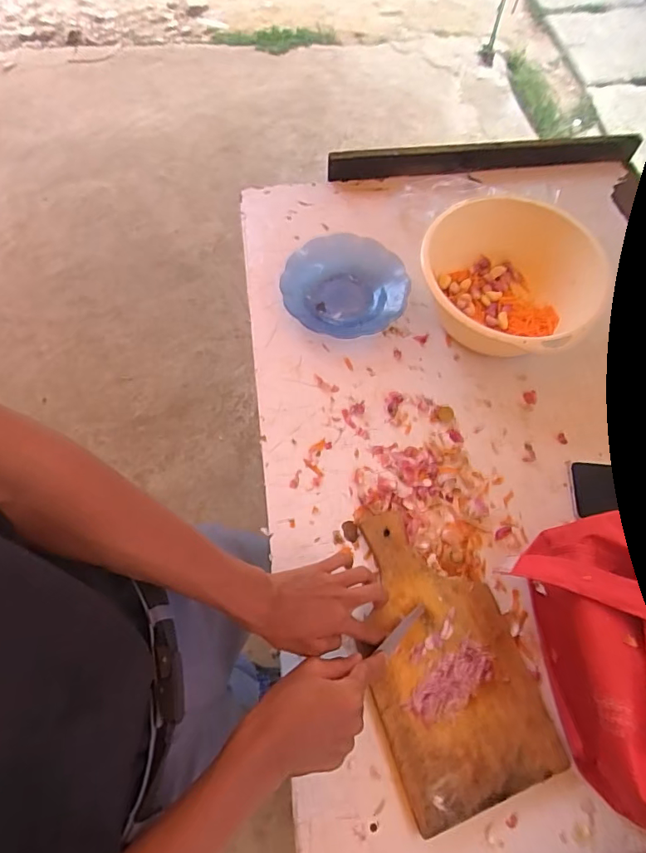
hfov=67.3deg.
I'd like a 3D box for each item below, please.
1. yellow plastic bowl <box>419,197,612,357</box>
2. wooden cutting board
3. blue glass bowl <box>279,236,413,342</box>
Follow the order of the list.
[{"bbox_3d":[0.258,-0.203,0.690,0.244,0.091,0.217,42,72,17],"label":"yellow plastic bowl"},{"bbox_3d":[0.125,0.234,0.524,0.161,0.019,0.295,-17,67,-7],"label":"wooden cutting board"},{"bbox_3d":[0.032,-0.207,0.717,0.177,0.036,0.168,0,65,-1],"label":"blue glass bowl"}]

